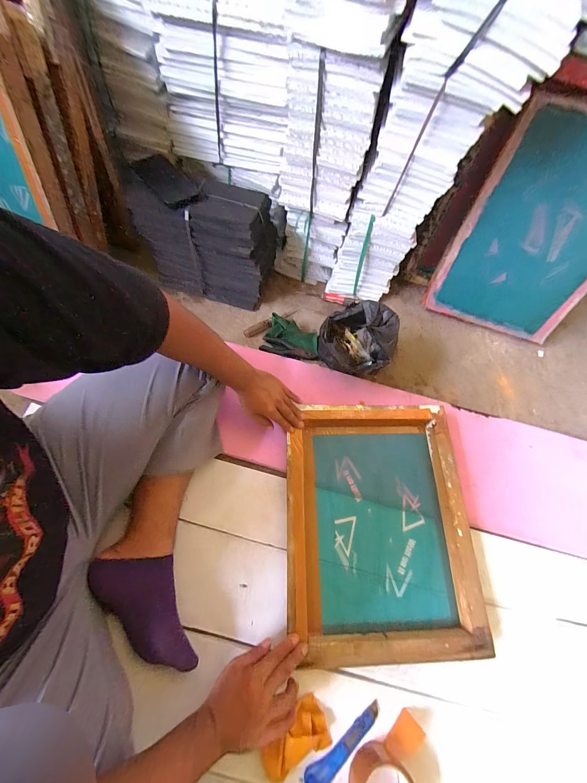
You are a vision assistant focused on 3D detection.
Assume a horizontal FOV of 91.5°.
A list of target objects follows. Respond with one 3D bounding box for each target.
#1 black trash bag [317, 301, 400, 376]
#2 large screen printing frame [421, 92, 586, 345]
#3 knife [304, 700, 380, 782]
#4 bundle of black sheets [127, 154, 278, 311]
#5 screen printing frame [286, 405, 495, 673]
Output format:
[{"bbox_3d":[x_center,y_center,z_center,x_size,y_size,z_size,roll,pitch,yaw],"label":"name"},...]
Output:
[{"bbox_3d":[0.147,-0.114,0.693,0.168,0.141,0.148,10,65,2],"label":"black trash bag"},{"bbox_3d":[0.592,-0.361,0.695,0.352,0.460,0.023,18,44,4],"label":"large screen printing frame"},{"bbox_3d":[0.084,0.576,0.467,0.148,0.017,0.032,-32,71,-16],"label":"knife"},{"bbox_3d":[-0.198,-0.376,0.723,0.330,0.270,0.161,7,65,0],"label":"bundle of black sheets"},{"bbox_3d":[0.168,0.256,0.585,0.358,0.059,0.459,0,66,-3],"label":"screen printing frame"}]

